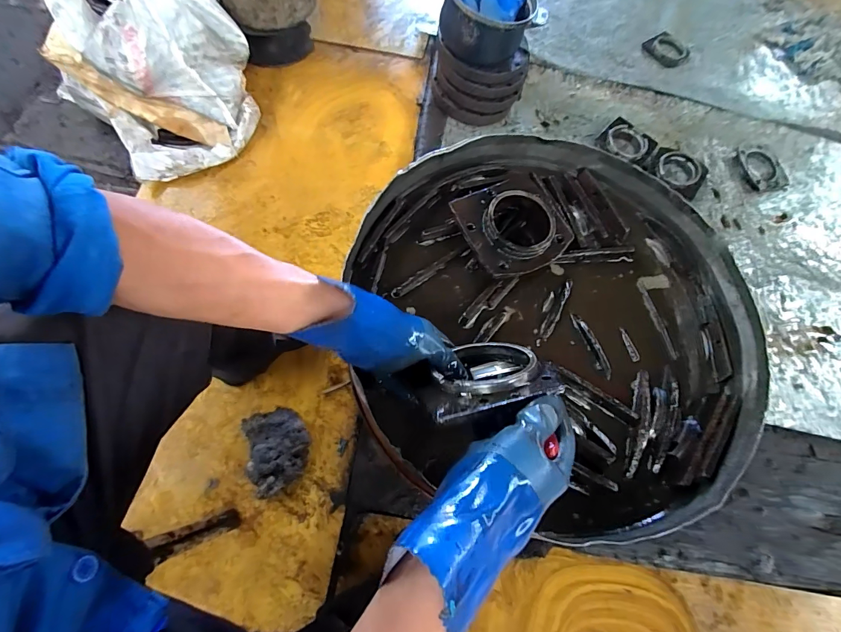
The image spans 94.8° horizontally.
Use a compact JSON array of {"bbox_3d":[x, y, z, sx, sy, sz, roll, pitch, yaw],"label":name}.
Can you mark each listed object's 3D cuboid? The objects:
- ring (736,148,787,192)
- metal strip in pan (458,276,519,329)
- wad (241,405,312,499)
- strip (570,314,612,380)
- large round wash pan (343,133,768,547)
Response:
[{"bbox_3d":[1.079,-0.463,1.218,0.141,0.024,0.161,-12,70,-7],"label":"ring"},{"bbox_3d":[0.104,-0.026,0.575,0.115,0.018,0.027,-41,78,-20],"label":"metal strip in pan"},{"bbox_3d":[-0.292,0.263,0.786,0.118,0.067,0.160,-29,73,-13],"label":"wad"},{"bbox_3d":[0.254,0.043,0.571,0.024,0.004,0.102,-20,71,-14],"label":"strip"},{"bbox_3d":[0.185,-0.020,0.575,0.562,0.082,0.562,2,67,-6],"label":"large round wash pan"}]

